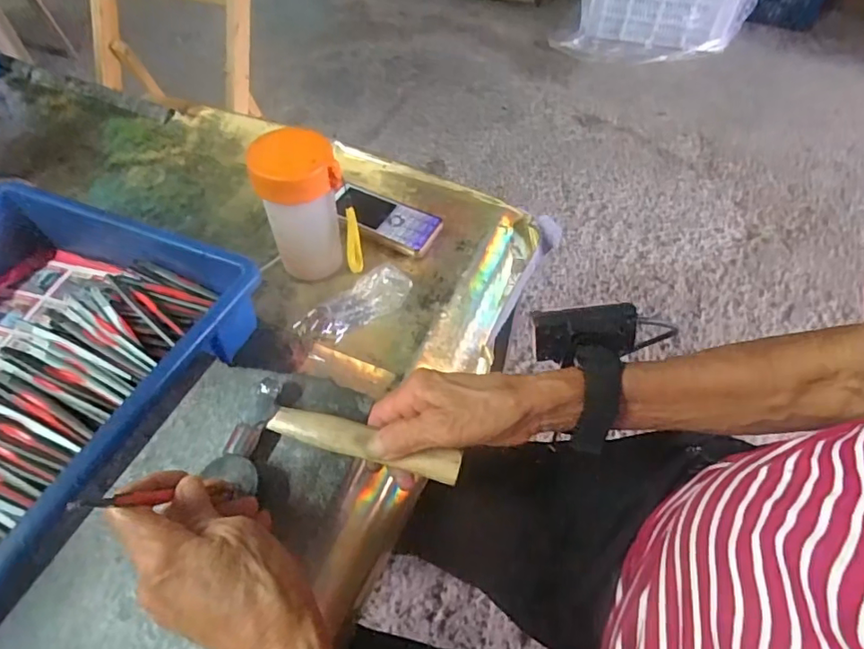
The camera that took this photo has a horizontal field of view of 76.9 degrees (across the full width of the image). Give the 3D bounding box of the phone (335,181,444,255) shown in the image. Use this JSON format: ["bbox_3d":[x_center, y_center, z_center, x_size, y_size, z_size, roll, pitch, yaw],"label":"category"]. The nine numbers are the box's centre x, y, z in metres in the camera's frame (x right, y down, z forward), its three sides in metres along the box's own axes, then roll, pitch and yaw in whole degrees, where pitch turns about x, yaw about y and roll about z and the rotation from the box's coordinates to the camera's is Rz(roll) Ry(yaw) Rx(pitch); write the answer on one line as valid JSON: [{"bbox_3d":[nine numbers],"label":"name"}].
[{"bbox_3d":[-0.051,-0.113,0.572,0.122,0.012,0.051,21,55,16],"label":"phone"}]

